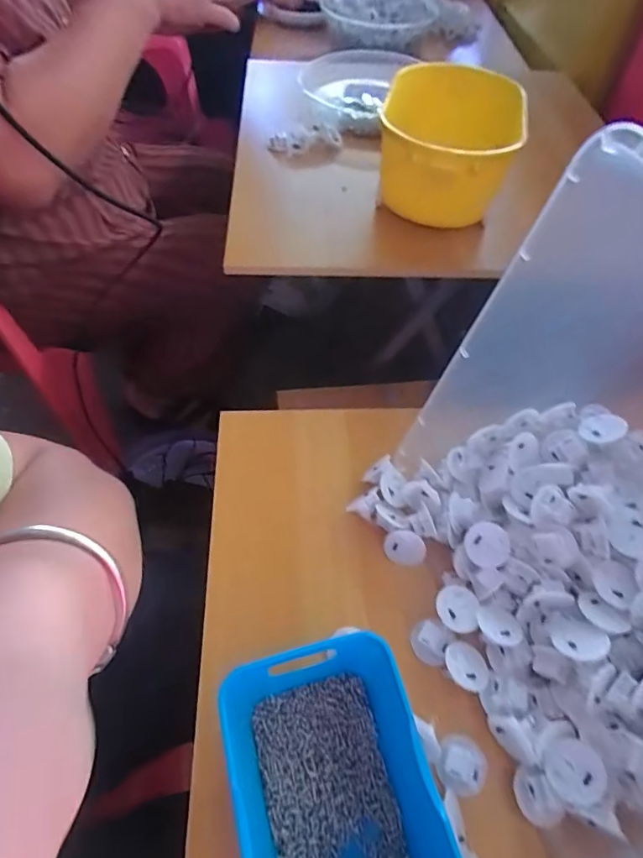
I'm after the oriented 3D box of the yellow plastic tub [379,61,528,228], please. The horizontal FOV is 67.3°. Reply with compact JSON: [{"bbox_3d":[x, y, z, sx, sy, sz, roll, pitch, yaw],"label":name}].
[{"bbox_3d":[0.153,-0.345,0.590,0.167,0.082,0.225,14,56,8],"label":"yellow plastic tub"}]

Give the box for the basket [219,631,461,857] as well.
[{"bbox_3d":[0.009,0.212,0.280,0.114,0.065,0.152,-12,57,-10],"label":"basket"}]

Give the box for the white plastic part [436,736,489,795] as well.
[{"bbox_3d":[0.091,0.217,0.311,0.031,0.010,0.031,1,55,-1],"label":"white plastic part"}]

